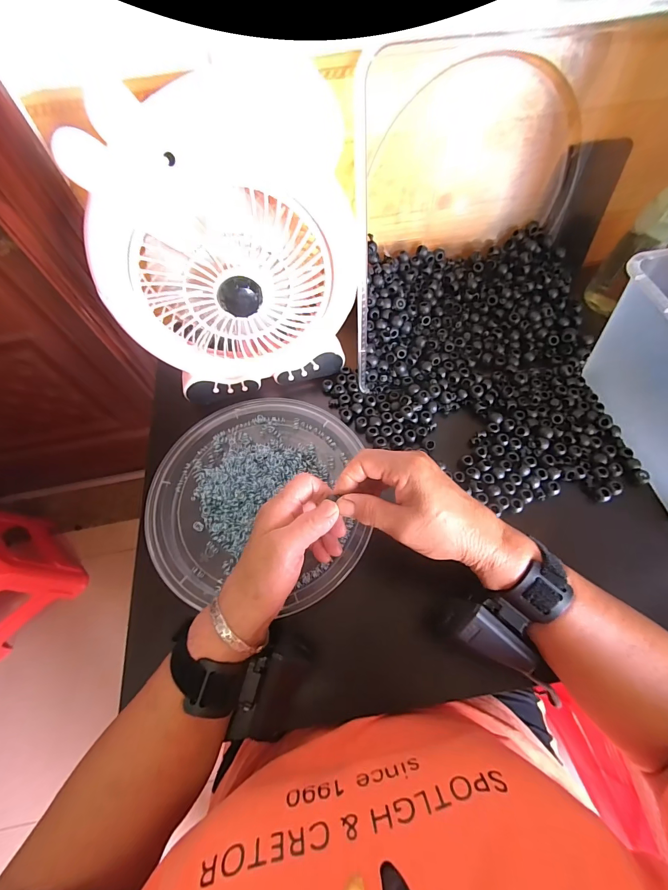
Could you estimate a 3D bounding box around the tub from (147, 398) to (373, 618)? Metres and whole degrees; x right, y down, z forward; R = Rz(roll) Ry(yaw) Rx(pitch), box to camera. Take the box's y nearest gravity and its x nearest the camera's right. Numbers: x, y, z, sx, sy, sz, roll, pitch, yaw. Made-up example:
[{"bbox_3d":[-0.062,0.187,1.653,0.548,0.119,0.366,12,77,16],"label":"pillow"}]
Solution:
[{"bbox_3d":[-0.080,0.051,0.391,0.224,0.054,0.226,-1,63,2],"label":"tub"}]

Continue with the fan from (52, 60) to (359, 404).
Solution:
[{"bbox_3d":[-0.094,-0.172,0.353,0.232,0.240,0.125,-4,63,0],"label":"fan"}]

